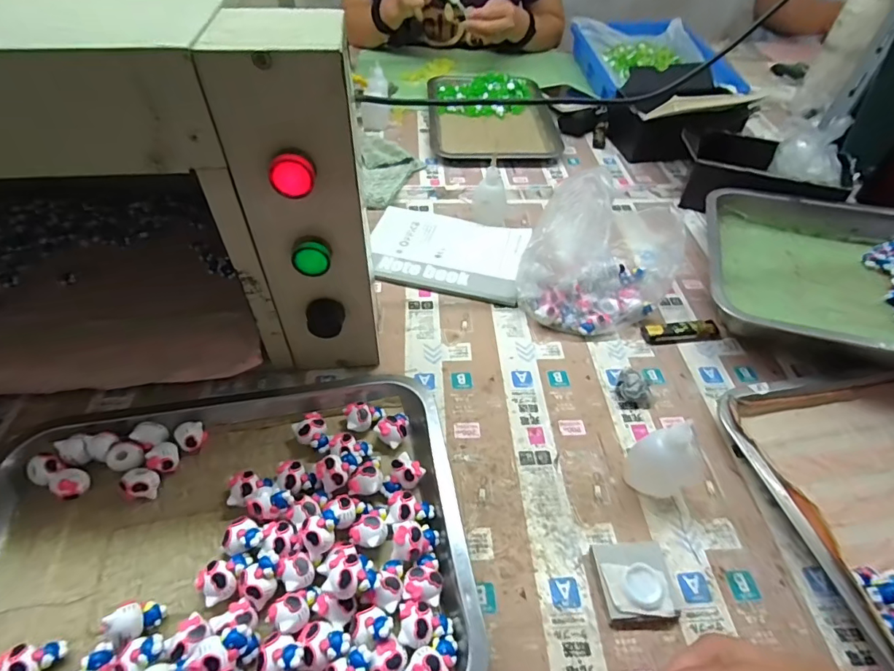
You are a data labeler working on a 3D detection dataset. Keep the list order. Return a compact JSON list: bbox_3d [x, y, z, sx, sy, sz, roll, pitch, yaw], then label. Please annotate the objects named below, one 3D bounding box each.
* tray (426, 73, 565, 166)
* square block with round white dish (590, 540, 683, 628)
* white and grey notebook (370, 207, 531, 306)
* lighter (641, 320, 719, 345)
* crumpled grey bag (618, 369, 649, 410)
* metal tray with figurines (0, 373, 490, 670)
[{"bbox_3d":[0.075,-0.394,0.826,0.207,0.029,0.293,-2,49,-3],"label":"tray"},{"bbox_3d":[0.134,0.176,0.337,0.050,0.015,0.053,-2,49,-4],"label":"square block with round white dish"},{"bbox_3d":[-0.001,-0.107,0.589,0.188,0.008,0.142,10,50,7],"label":"white and grey notebook"},{"bbox_3d":[0.249,-0.004,0.507,0.077,0.012,0.023,-3,49,-4],"label":"lighter"},{"bbox_3d":[0.177,0.052,0.451,0.035,0.019,0.026,38,58,26],"label":"crumpled grey bag"},{"bbox_3d":[-0.166,0.146,0.335,0.352,0.036,0.269,-7,50,-8],"label":"metal tray with figurines"}]

